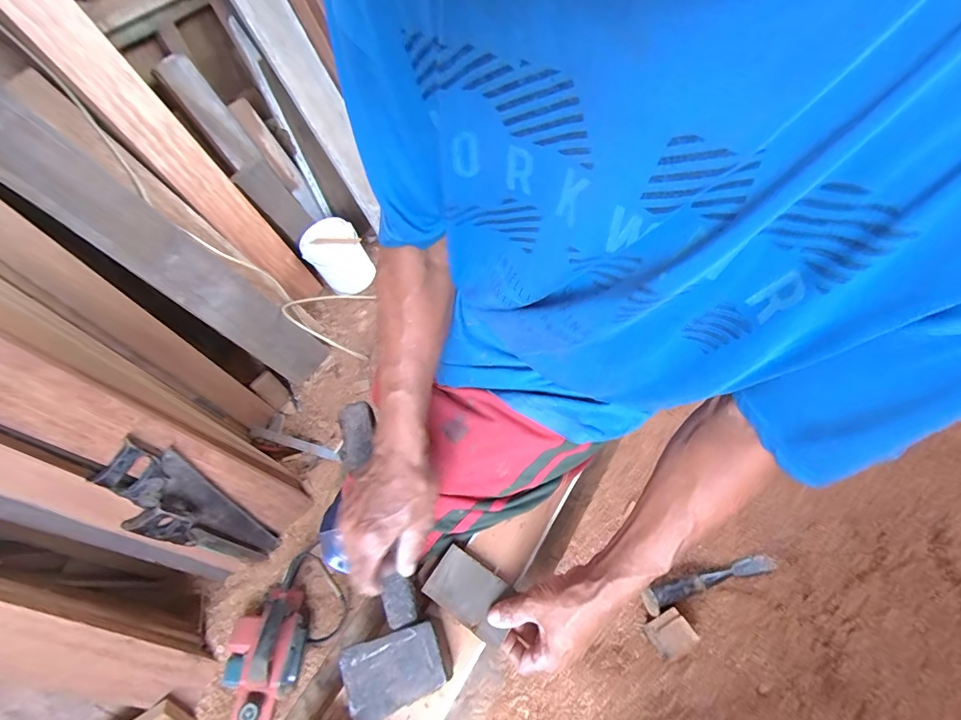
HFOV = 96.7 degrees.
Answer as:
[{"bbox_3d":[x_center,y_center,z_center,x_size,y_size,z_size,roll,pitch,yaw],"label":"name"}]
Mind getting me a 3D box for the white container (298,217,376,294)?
[{"bbox_3d":[-0.495,-0.357,1.474,0.186,0.196,0.178,-1,59,2],"label":"white container"}]

